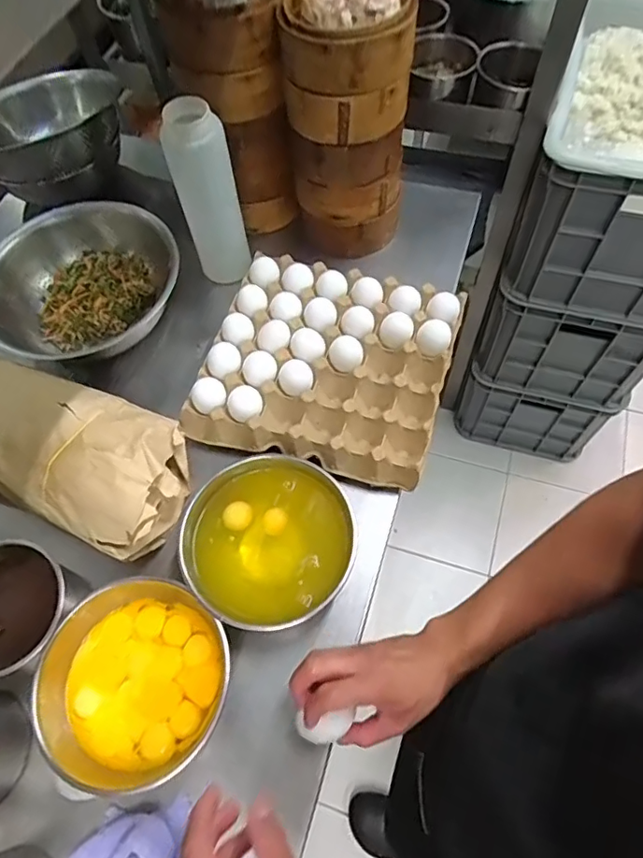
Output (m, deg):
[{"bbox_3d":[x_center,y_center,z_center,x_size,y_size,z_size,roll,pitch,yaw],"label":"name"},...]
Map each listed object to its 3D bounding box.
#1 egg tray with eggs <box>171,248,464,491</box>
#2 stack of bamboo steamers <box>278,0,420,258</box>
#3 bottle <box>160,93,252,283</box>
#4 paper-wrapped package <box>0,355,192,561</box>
[{"bbox_3d":[0.008,-0.082,0.657,0.277,0.055,0.259,15,64,11],"label":"egg tray with eggs"},{"bbox_3d":[0.033,-0.377,0.673,0.137,0.274,0.140,-1,62,3],"label":"stack of bamboo steamers"},{"bbox_3d":[-0.141,-0.286,0.670,0.063,0.213,0.062,24,66,15],"label":"bottle"},{"bbox_3d":[-0.336,0.005,0.602,0.387,0.095,0.151,20,65,13],"label":"paper-wrapped package"}]

